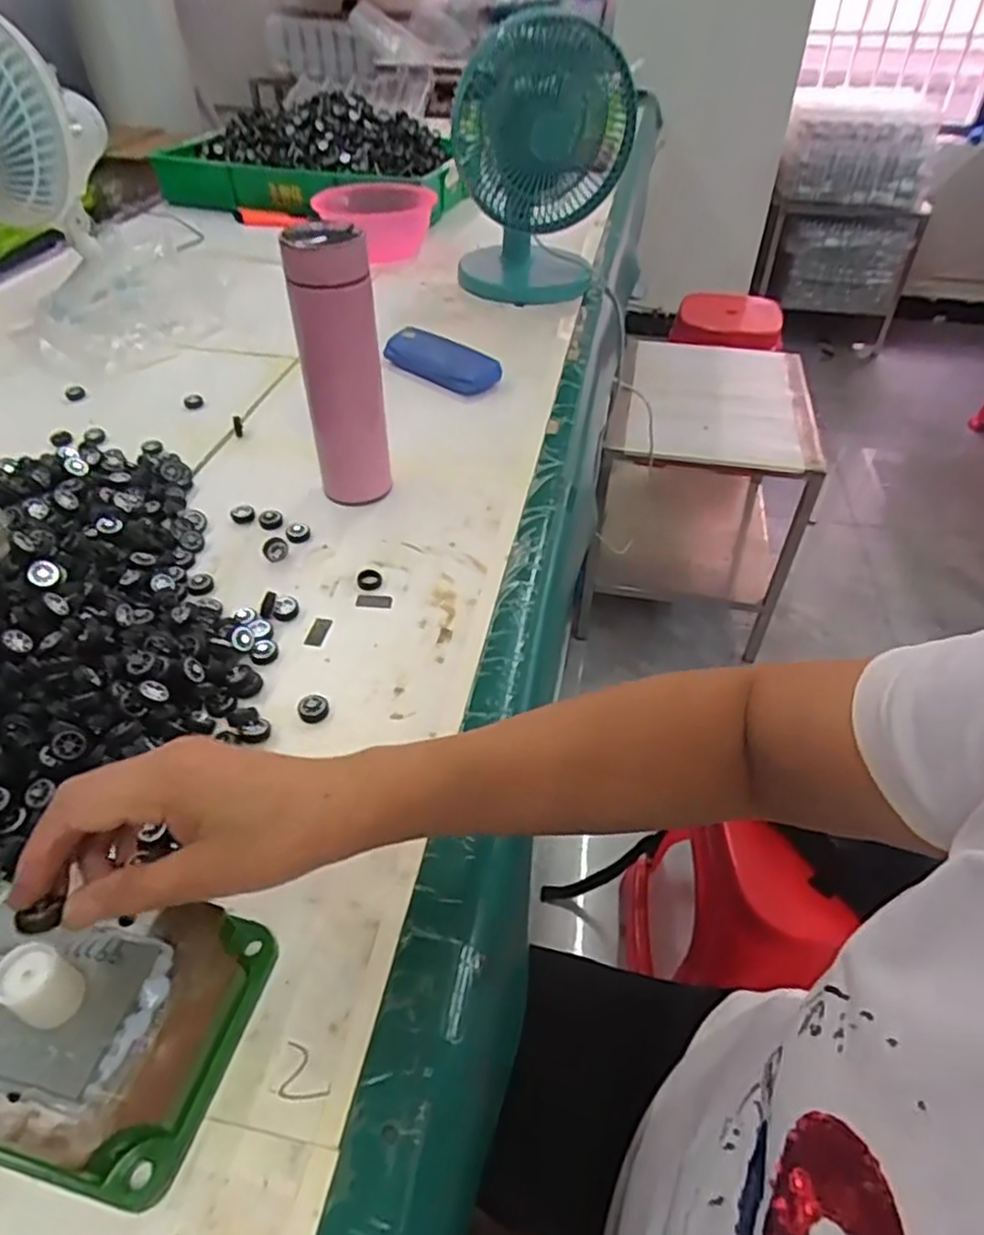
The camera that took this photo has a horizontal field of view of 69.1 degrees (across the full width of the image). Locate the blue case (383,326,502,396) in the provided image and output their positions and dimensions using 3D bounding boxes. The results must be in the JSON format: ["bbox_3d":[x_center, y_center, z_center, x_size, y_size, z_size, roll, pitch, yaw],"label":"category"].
[{"bbox_3d":[-0.061,-0.297,0.830,0.149,0.036,0.051,29,50,24],"label":"blue case"}]

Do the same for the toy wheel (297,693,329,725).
[{"bbox_3d":[-0.120,0.061,0.478,0.020,0.008,0.020,-1,44,-4],"label":"toy wheel"}]

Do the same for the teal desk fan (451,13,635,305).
[{"bbox_3d":[0.074,-0.651,1.019,0.223,0.307,0.248,8,44,5],"label":"teal desk fan"}]

